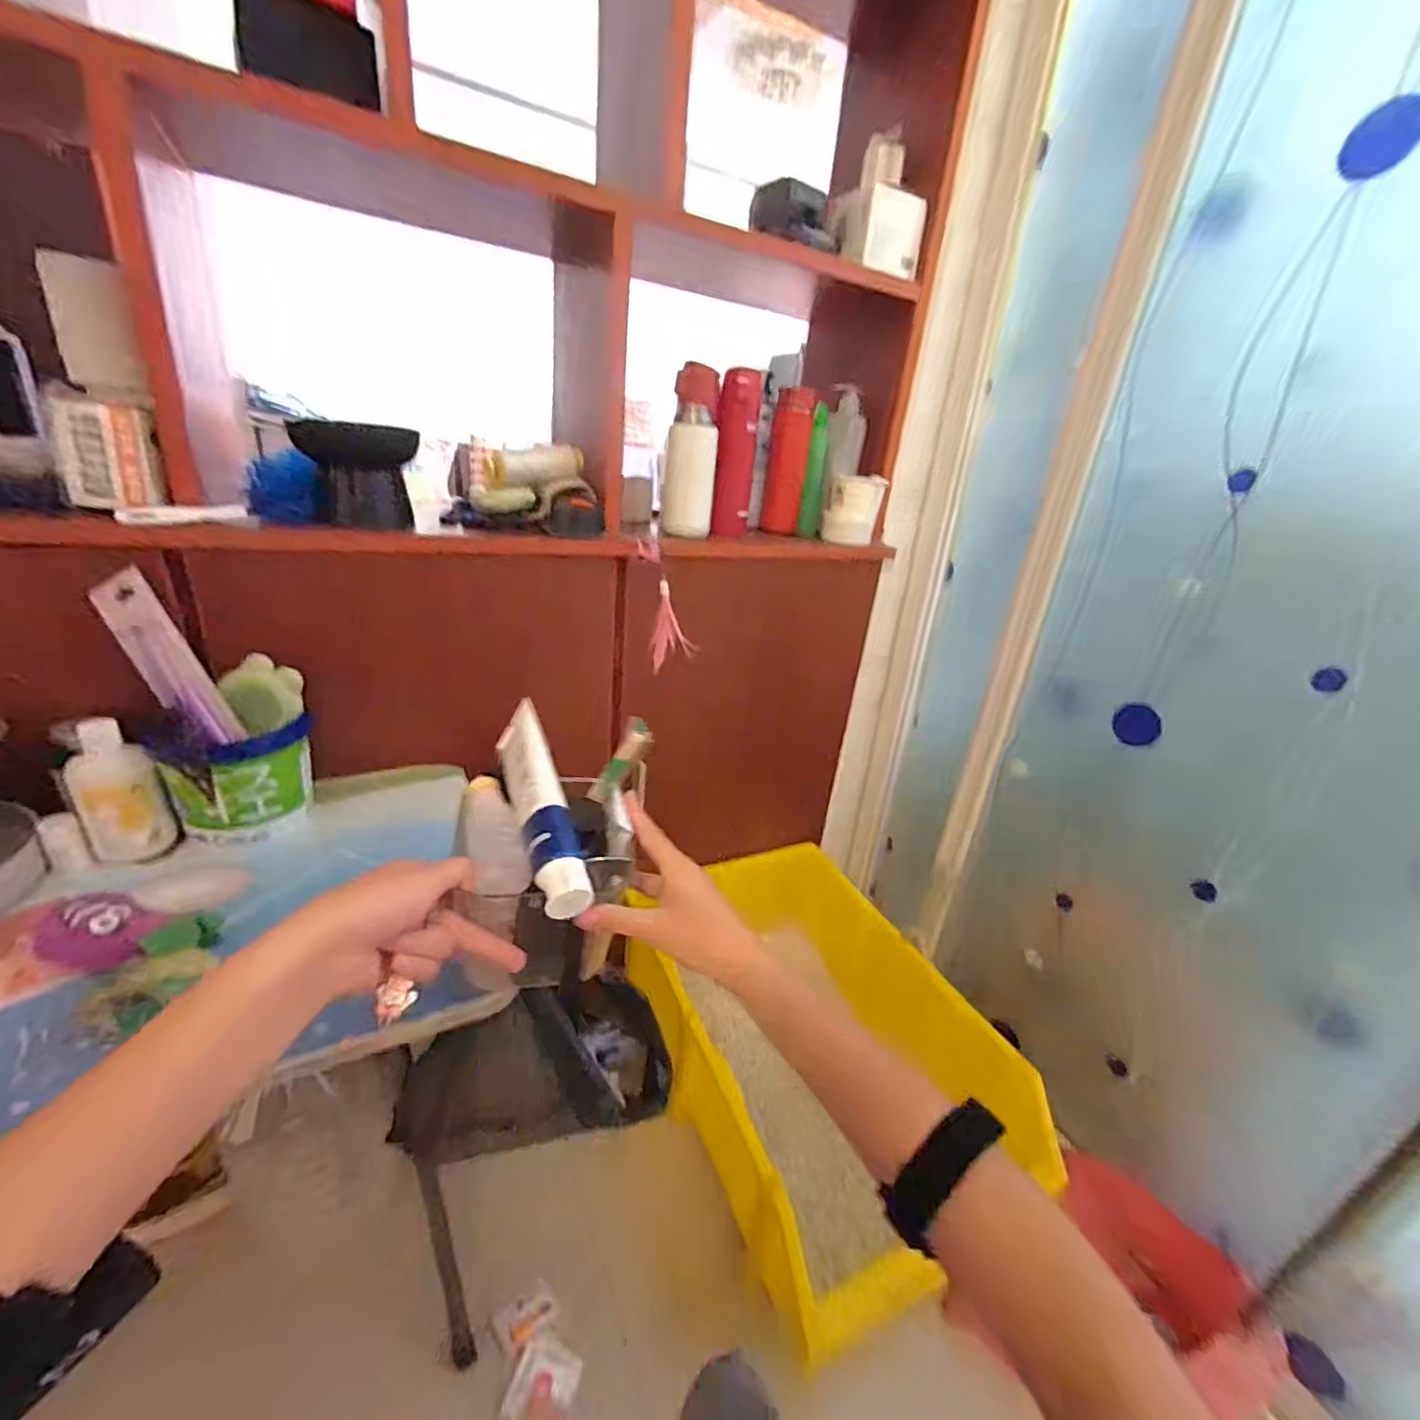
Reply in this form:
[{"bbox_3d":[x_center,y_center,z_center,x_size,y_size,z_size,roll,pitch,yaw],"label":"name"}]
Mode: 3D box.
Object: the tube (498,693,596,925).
[{"bbox_3d":[-0.125,0.068,0.442,0.033,0.041,0.183,-6,42,-27],"label":"tube"}]

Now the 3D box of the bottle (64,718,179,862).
[{"bbox_3d":[-0.566,0.078,0.577,0.035,0.135,0.059,22,28,32],"label":"bottle"}]

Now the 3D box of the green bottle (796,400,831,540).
[{"bbox_3d":[0.190,-0.427,1.081,0.038,0.217,0.047,8,24,3],"label":"green bottle"}]

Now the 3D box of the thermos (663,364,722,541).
[{"bbox_3d":[-0.027,-0.383,0.901,0.072,0.233,0.088,5,24,-5],"label":"thermos"}]

